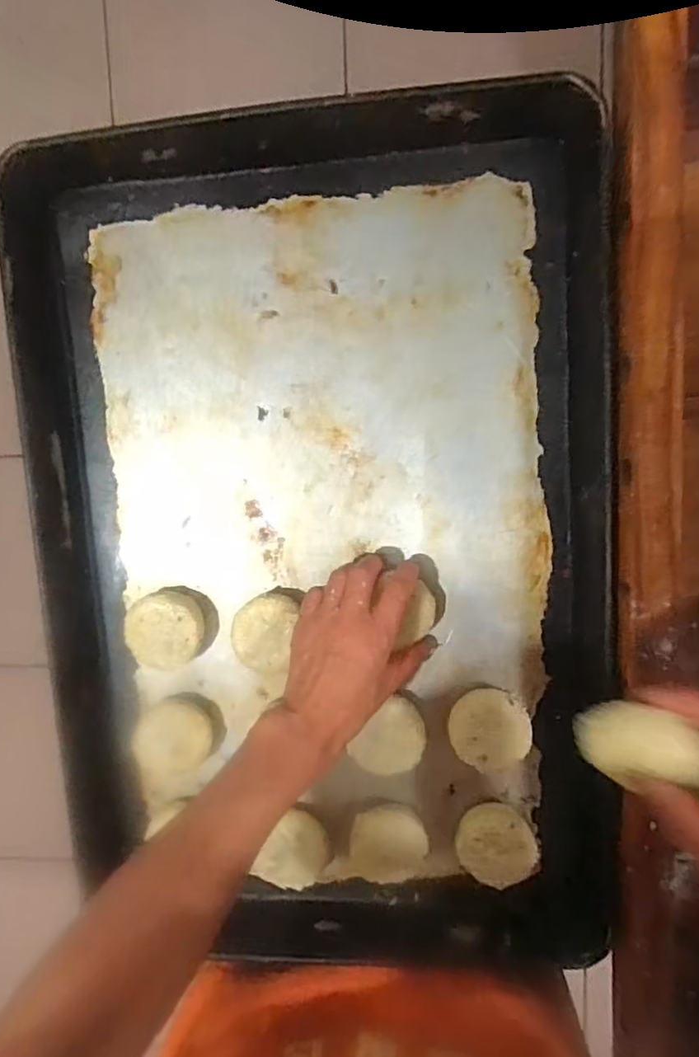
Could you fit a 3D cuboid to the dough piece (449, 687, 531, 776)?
[{"bbox_3d":[0.107,0.150,0.447,0.059,0.024,0.057,1,97,6],"label":"dough piece"}]

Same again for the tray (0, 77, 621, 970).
[{"bbox_3d":[-0.022,0.031,0.438,0.411,0.051,0.634,-3,97,7],"label":"tray"}]

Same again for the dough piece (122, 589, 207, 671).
[{"bbox_3d":[-0.144,0.080,0.467,0.061,0.028,0.057,1,97,6],"label":"dough piece"}]

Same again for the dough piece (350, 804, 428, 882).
[{"bbox_3d":[0.031,0.249,0.469,0.059,0.018,0.051,-9,96,7],"label":"dough piece"}]

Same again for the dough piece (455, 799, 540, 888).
[{"bbox_3d":[0.113,0.244,0.457,0.057,0.024,0.063,-31,93,9],"label":"dough piece"}]

